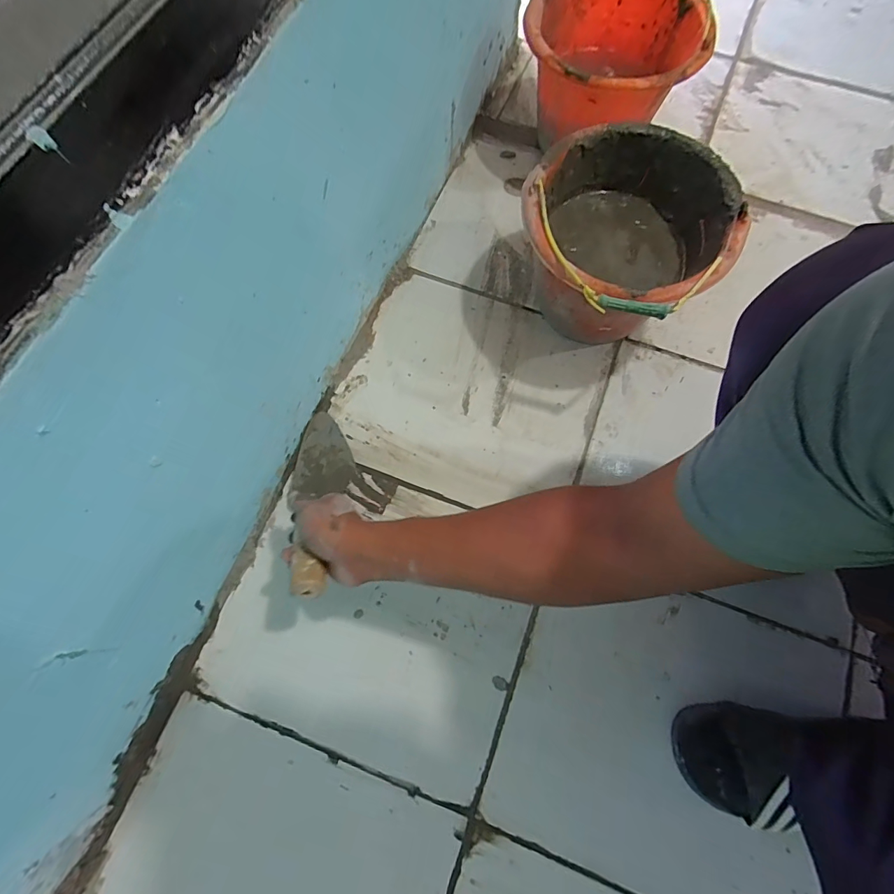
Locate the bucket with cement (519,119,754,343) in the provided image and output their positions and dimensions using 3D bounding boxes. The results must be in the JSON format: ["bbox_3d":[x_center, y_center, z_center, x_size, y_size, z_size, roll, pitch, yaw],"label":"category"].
[{"bbox_3d":[0.238,-0.279,0.645,0.287,0.204,0.269,-36,75,-11],"label":"bucket with cement"}]

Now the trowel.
[{"bbox_3d":[-0.171,0.058,0.567,0.087,0.050,0.309,-13,35,-2],"label":"trowel"}]

